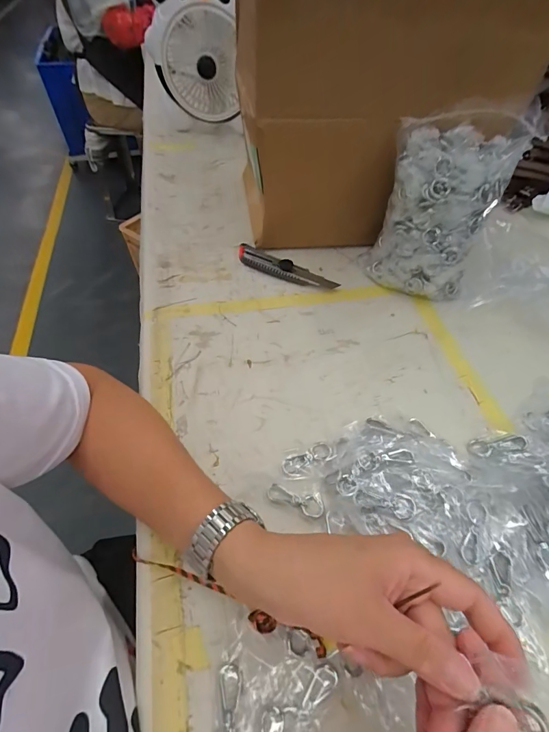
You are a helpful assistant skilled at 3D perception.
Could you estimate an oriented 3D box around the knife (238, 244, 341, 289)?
[{"bbox_3d":[0.015,-0.150,0.589,0.167,0.018,0.038,25,55,17],"label":"knife"}]

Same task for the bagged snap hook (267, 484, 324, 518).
[{"bbox_3d":[0.020,0.133,0.376,0.056,0.006,0.022,11,52,6],"label":"bagged snap hook"}]

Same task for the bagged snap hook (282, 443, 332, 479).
[{"bbox_3d":[0.036,0.098,0.398,0.058,0.005,0.027,-22,56,-18],"label":"bagged snap hook"}]

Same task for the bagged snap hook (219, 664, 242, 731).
[{"bbox_3d":[-0.034,0.252,0.276,0.020,0.006,0.057,-1,52,-3],"label":"bagged snap hook"}]

